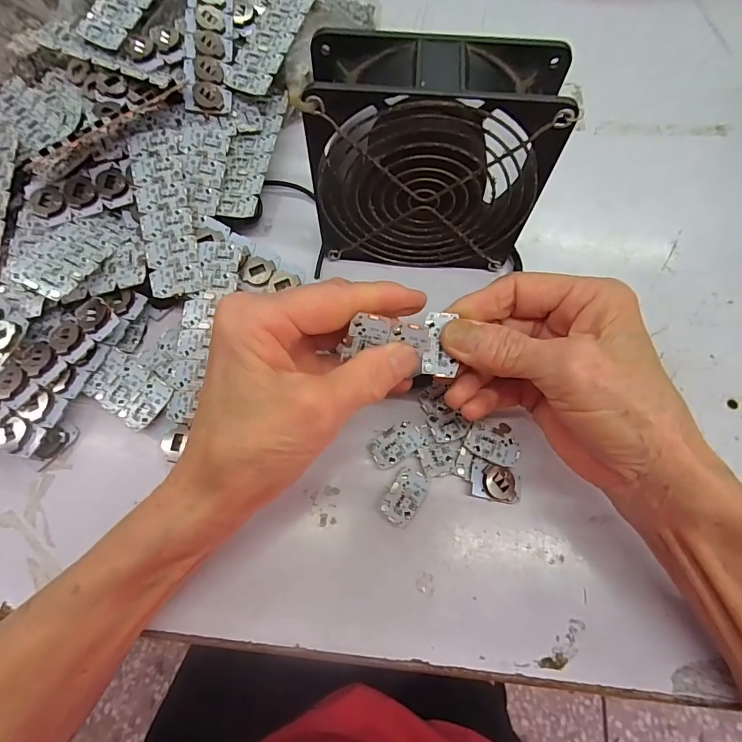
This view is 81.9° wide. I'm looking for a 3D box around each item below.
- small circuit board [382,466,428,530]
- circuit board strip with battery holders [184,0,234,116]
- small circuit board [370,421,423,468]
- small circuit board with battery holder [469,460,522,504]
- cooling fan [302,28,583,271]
[{"bbox_3d":[0.018,0.067,0.229,0.018,0.005,0.029,27,71,10],"label":"small circuit board"},{"bbox_3d":[-0.108,-0.223,0.285,0.030,0.007,0.107,-1,84,0],"label":"circuit board strip with battery holders"},{"bbox_3d":[0.014,0.041,0.237,0.029,0.005,0.017,-34,72,-12],"label":"small circuit board"},{"bbox_3d":[0.068,0.060,0.230,0.028,0.009,0.019,9,69,4],"label":"small circuit board with battery holder"},{"bbox_3d":[0.030,-0.108,0.237,0.116,0.120,0.042,5,69,2],"label":"cooling fan"}]

